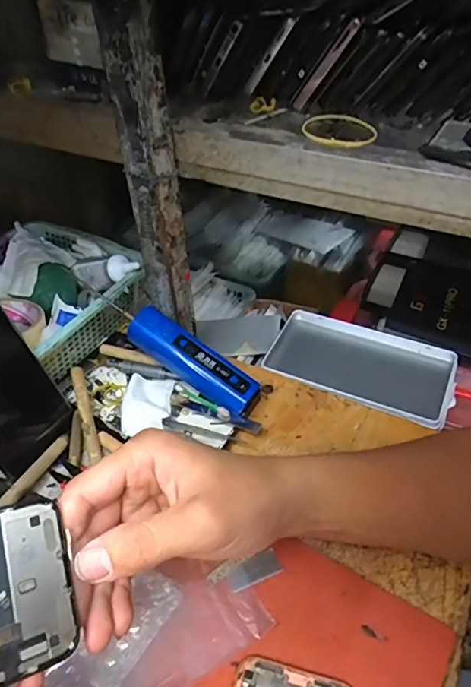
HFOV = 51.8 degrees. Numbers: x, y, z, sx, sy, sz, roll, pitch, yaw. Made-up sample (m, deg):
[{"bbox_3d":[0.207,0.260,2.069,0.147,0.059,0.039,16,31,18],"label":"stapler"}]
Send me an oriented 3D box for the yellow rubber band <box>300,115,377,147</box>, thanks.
[{"bbox_3d":[0.073,-0.150,0.342,0.051,0.008,0.049,3,44,6],"label":"yellow rubber band"}]

